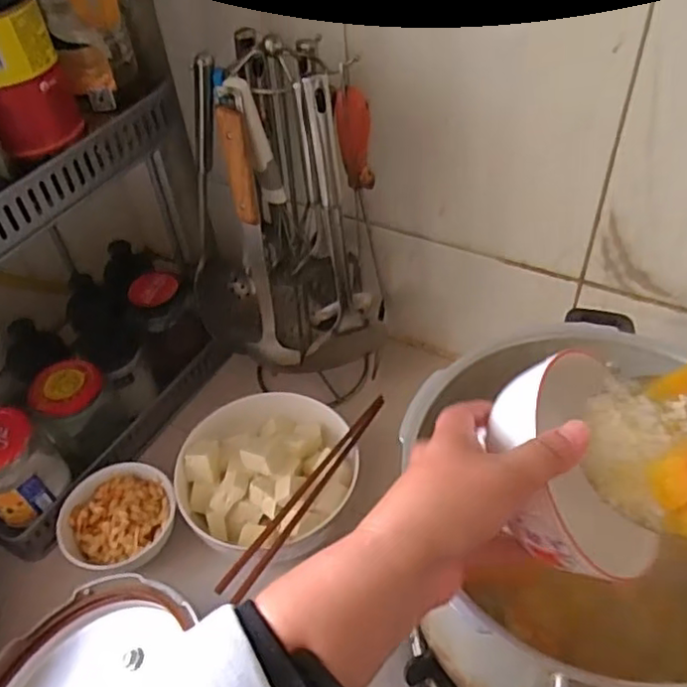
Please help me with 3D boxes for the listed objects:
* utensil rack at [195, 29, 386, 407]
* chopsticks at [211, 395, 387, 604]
[{"bbox_3d":[-0.054,-0.102,0.663,0.190,0.374,0.196,-7,47,-3],"label":"utensil rack"},{"bbox_3d":[-0.029,0.131,0.603,0.023,0.022,0.231,25,54,24],"label":"chopsticks"}]

